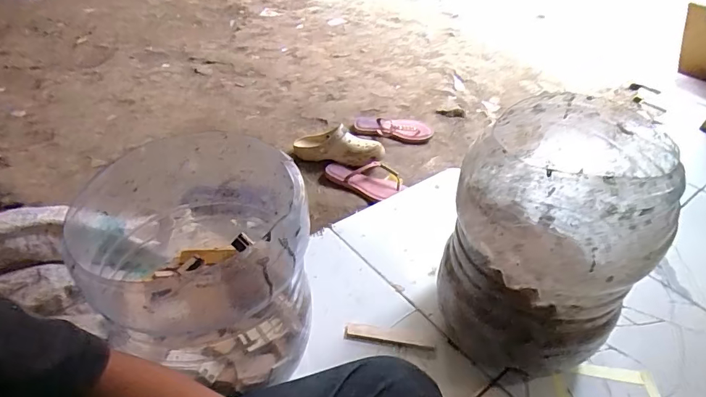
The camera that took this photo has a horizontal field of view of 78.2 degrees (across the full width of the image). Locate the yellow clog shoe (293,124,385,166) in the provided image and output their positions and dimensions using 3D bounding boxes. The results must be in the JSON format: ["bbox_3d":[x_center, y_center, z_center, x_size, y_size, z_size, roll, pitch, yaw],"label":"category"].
[{"bbox_3d":[-0.040,-0.147,1.132,0.249,0.082,0.082,8,38,23],"label":"yellow clog shoe"}]

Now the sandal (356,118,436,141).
[{"bbox_3d":[0.116,-0.206,1.248,0.224,0.044,0.069,10,39,6],"label":"sandal"}]

